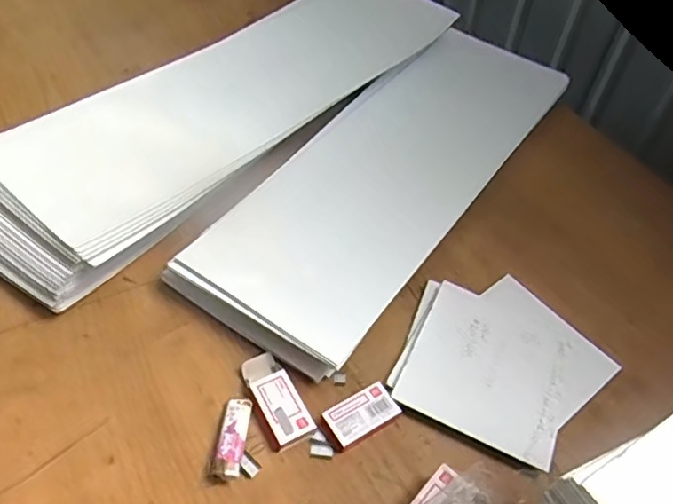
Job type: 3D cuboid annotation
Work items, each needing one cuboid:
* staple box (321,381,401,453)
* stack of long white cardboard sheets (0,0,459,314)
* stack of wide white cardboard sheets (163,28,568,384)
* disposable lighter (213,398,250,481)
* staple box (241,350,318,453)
[{"bbox_3d":[0.023,0.155,0.551,0.070,0.016,0.038,-25,56,-25],"label":"staple box"},{"bbox_3d":[-0.135,-0.212,0.778,0.227,0.054,0.733,35,58,22],"label":"stack of long white cardboard sheets"},{"bbox_3d":[0.076,-0.107,0.760,0.218,0.048,0.605,31,55,19],"label":"stack of wide white cardboard sheets"},{"bbox_3d":[-0.092,0.167,0.525,0.023,0.018,0.078,7,46,0],"label":"disposable lighter"},{"bbox_3d":[-0.059,0.140,0.554,0.043,0.012,0.094,-21,55,-22],"label":"staple box"}]

